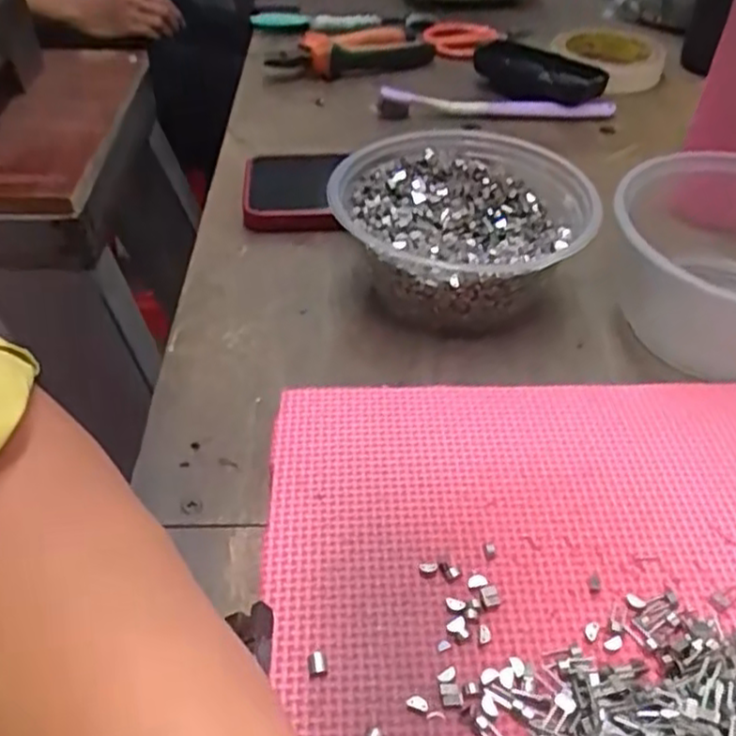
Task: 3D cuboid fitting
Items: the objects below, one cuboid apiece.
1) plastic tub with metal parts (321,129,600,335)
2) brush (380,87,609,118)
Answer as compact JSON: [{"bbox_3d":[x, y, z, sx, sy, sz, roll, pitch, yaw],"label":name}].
[{"bbox_3d":[0.051,-0.078,0.403,0.133,0.068,0.135,2,43,-2],"label":"plastic tub with metal parts"},{"bbox_3d":[0.103,-0.214,0.585,0.187,0.018,0.025,1,43,-2],"label":"brush"}]

